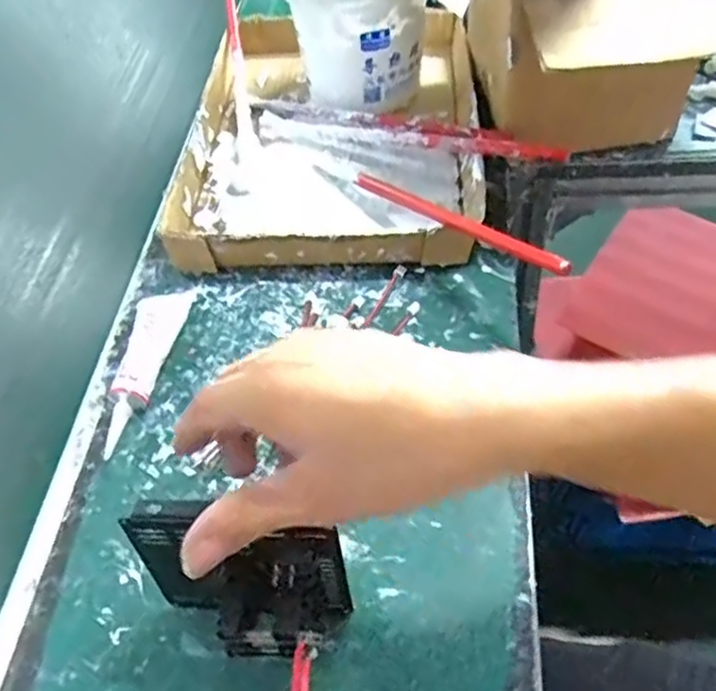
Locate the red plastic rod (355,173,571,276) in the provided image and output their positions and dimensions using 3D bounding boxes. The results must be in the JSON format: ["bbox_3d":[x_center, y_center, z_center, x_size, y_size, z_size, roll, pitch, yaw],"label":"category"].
[{"bbox_3d":[0.061,-0.087,0.456,0.009,0.014,0.203,-33,42,-19],"label":"red plastic rod"}]

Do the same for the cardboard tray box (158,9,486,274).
[{"bbox_3d":[-0.019,-0.195,0.571,0.241,0.042,0.323,-1,53,7],"label":"cardboard tray box"}]

